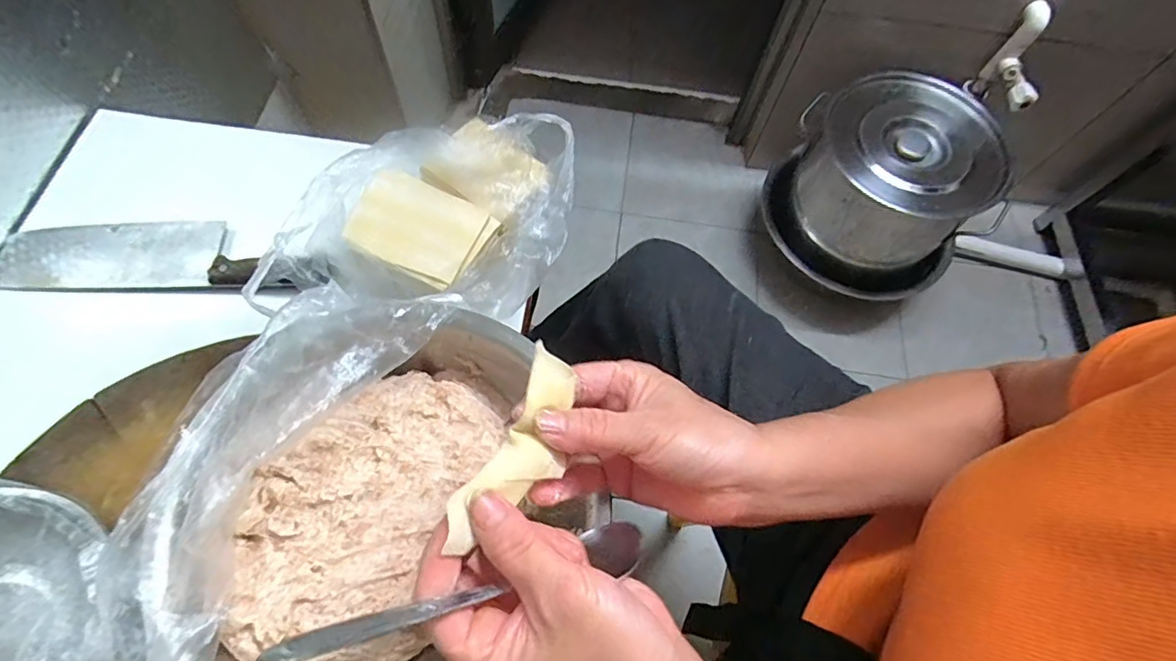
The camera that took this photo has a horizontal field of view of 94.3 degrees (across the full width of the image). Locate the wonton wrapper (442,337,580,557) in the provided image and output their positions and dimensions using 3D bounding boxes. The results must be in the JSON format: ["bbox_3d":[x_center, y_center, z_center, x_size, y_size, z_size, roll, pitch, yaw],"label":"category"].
[{"bbox_3d":[-0.031,0.058,0.260,0.035,0.022,0.101,25,59,8],"label":"wonton wrapper"}]

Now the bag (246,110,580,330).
[{"bbox_3d":[-0.141,-0.115,0.489,0.249,0.056,0.206,4,65,-2],"label":"bag"}]

